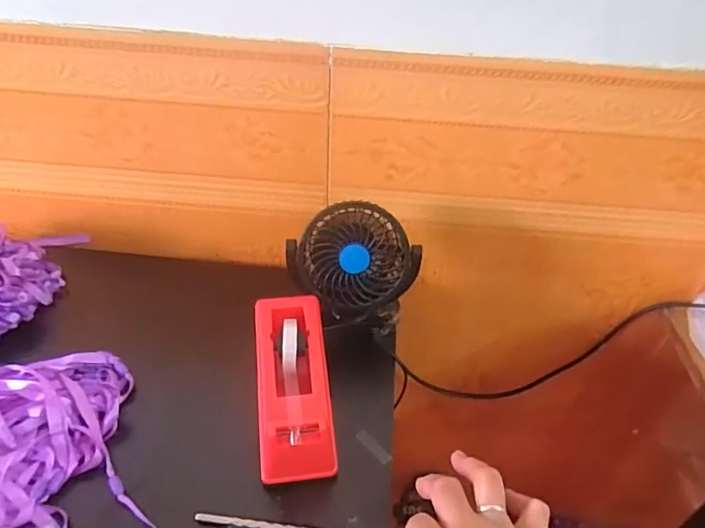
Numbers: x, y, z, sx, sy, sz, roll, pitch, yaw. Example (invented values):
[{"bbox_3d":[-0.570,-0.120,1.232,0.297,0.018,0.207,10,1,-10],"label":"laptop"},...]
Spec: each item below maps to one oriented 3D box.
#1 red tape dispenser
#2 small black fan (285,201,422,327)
[{"bbox_3d":[-0.050,0.100,0.435,0.062,0.064,0.158,-4,41,-9],"label":"red tape dispenser"},{"bbox_3d":[0.000,0.006,0.496,0.119,0.120,0.064,-5,41,-9],"label":"small black fan"}]

